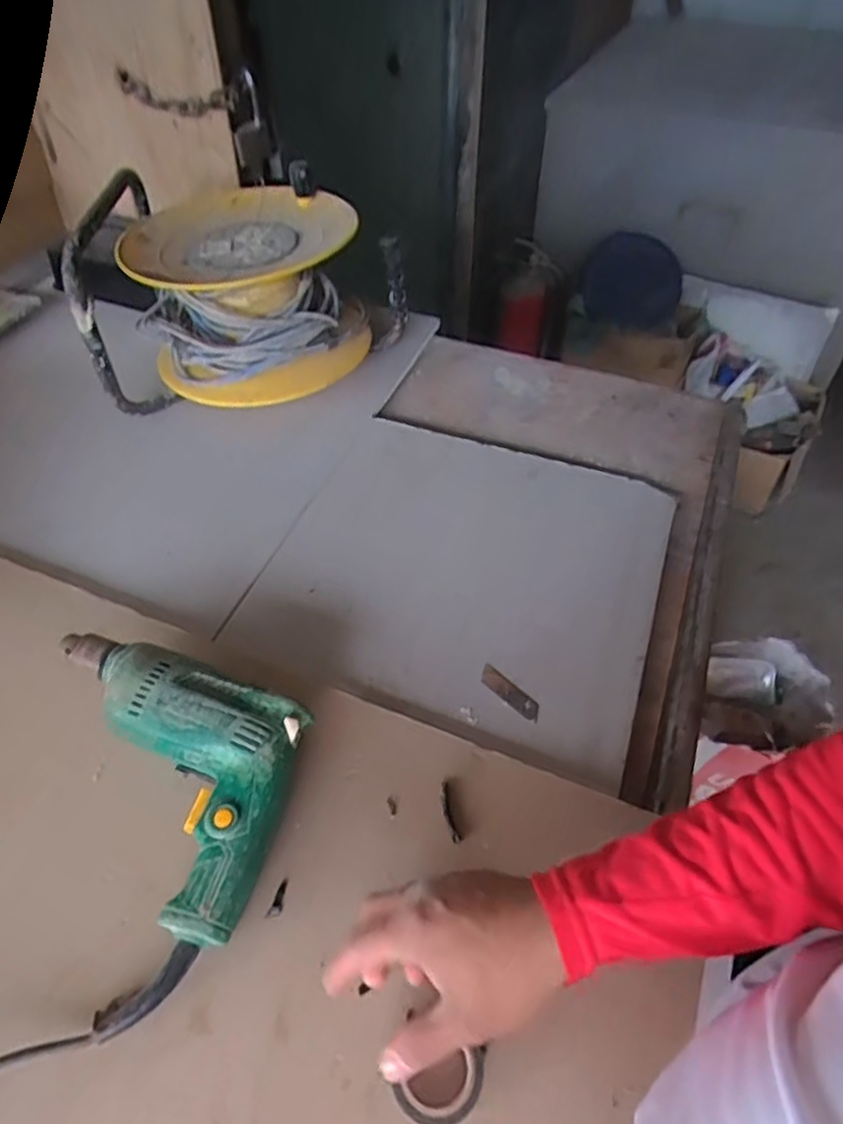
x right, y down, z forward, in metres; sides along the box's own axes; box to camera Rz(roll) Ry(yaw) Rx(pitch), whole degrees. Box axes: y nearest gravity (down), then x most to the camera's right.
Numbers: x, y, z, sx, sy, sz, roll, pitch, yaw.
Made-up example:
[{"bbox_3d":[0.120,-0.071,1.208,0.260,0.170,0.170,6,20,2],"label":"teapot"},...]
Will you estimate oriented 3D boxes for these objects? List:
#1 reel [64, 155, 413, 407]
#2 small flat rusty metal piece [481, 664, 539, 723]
[{"bbox_3d":[-0.205,-0.325,0.831,0.351,0.209,0.225,-10,49,-11],"label":"reel"},{"bbox_3d":[0.077,0.113,0.590,0.062,0.005,0.020,37,56,23],"label":"small flat rusty metal piece"}]

